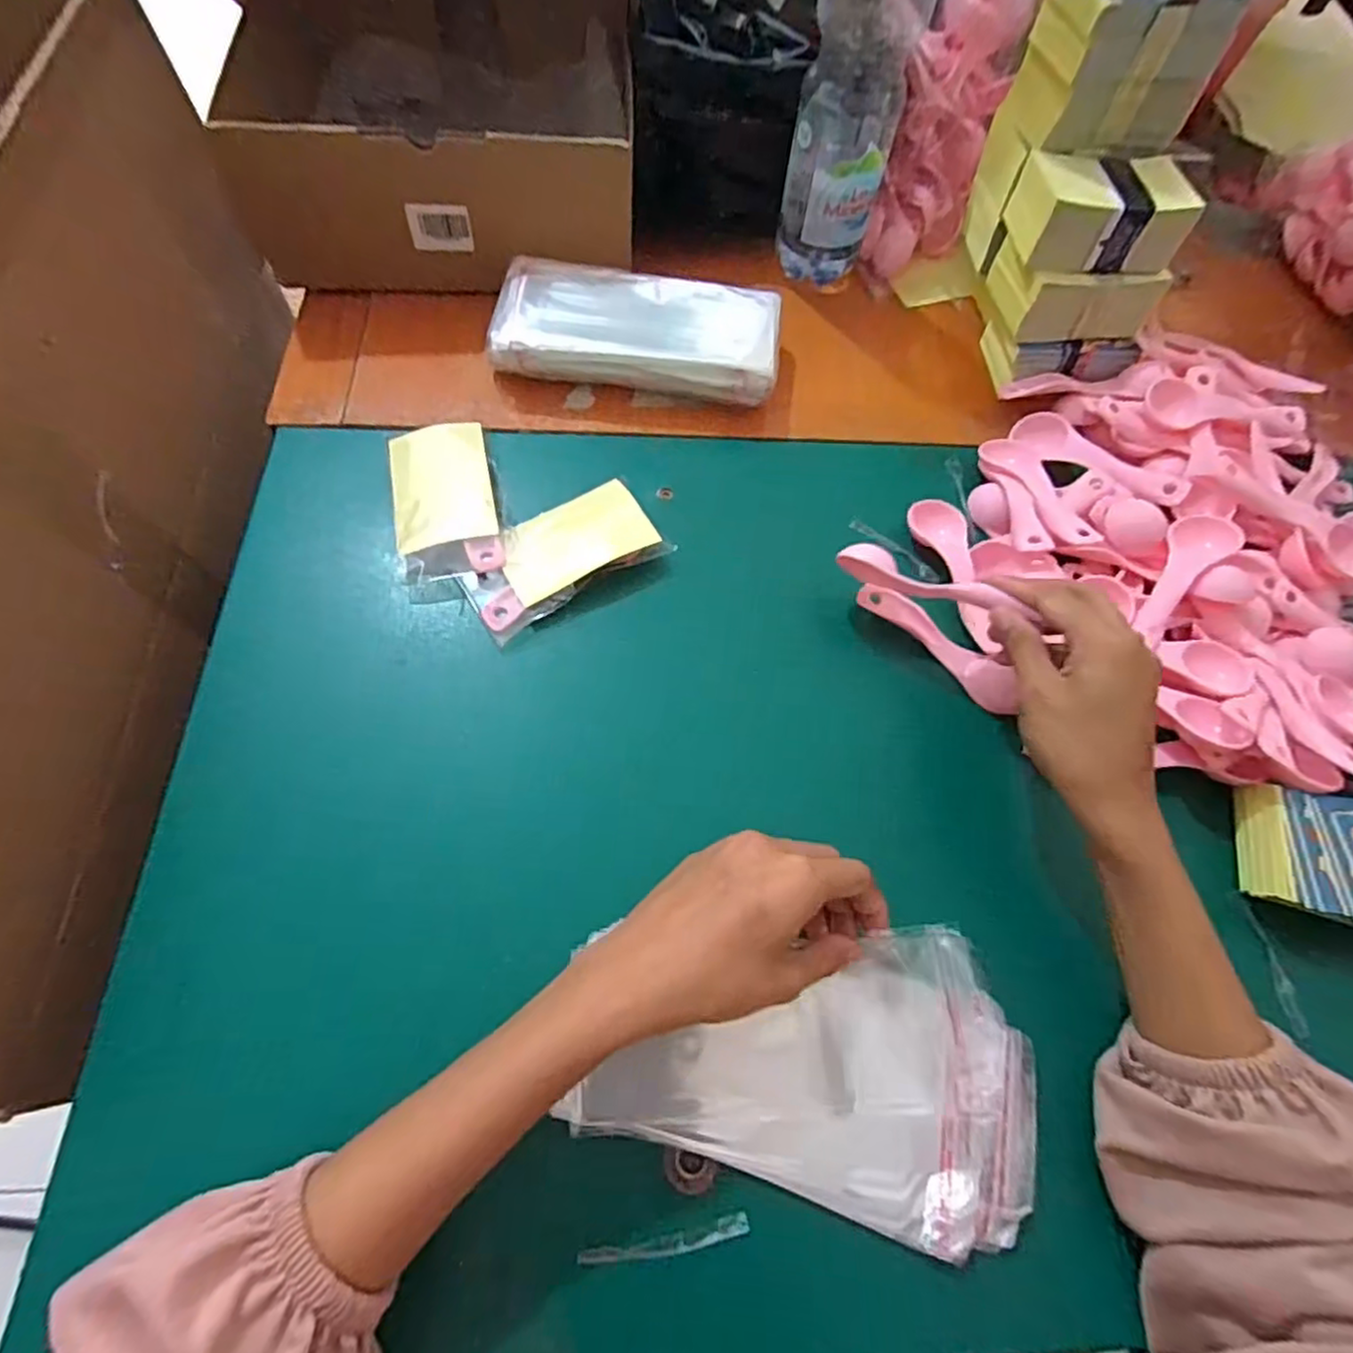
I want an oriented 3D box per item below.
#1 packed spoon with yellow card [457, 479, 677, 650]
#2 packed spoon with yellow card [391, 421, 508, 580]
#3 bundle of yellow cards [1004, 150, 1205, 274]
[{"bbox_3d":[-0.070,-0.072,0.413,0.117,0.014,0.060,-30,71,-17],"label":"packed spoon with yellow card"},{"bbox_3d":[-0.143,-0.111,0.421,0.061,0.015,0.105,-10,67,-9],"label":"packed spoon with yellow card"},{"bbox_3d":[0.274,-0.301,0.441,0.094,0.041,0.070,0,66,-5],"label":"bundle of yellow cards"}]

